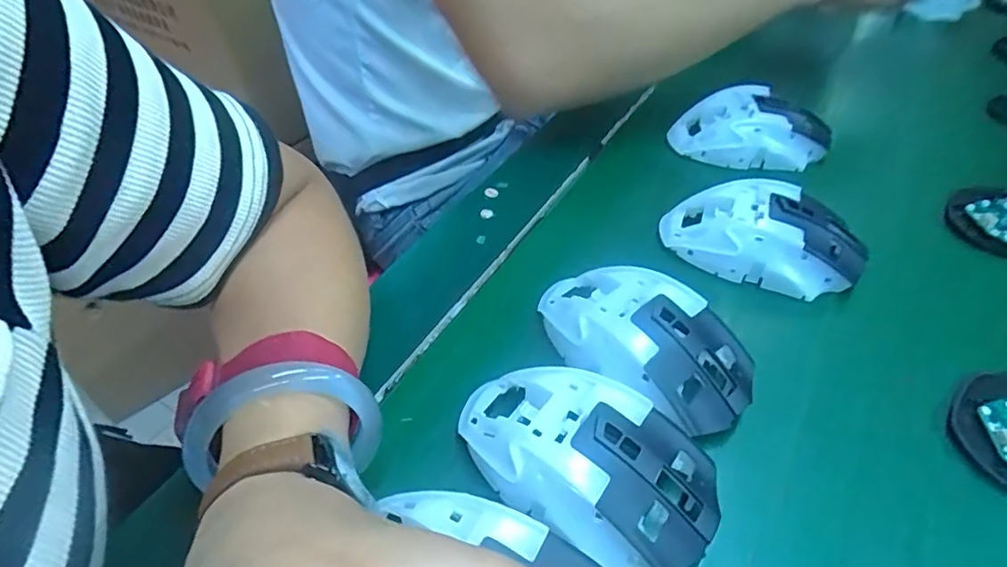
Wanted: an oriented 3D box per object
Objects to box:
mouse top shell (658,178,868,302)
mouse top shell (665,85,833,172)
[{"bbox_3d":[0.155,-0.031,0.352,0.111,0.034,0.058,19,48,18],"label":"mouse top shell"},{"bbox_3d":[0.188,-0.120,0.441,0.114,0.035,0.072,15,47,14],"label":"mouse top shell"}]

